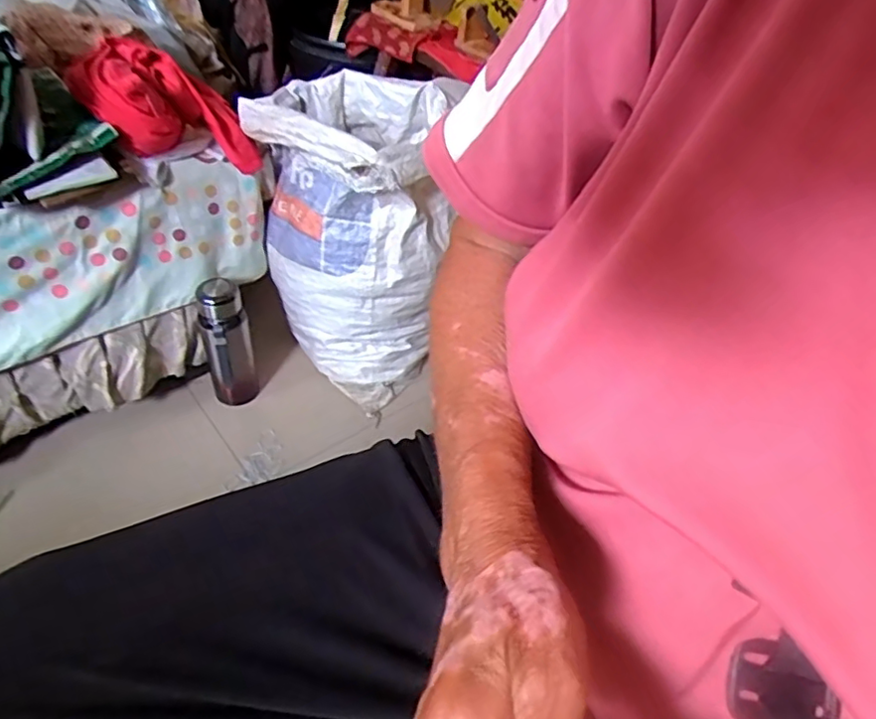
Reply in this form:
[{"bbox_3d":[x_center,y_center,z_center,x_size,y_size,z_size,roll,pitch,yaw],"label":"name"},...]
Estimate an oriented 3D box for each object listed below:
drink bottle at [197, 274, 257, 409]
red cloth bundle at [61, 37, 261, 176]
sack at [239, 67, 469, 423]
[{"bbox_3d":[-0.338,-0.015,0.982,0.075,0.229,0.079,-13,46,-19],"label":"drink bottle"},{"bbox_3d":[-0.359,-0.328,0.810,0.198,0.155,0.119,-32,54,-33],"label":"red cloth bundle"},{"bbox_3d":[-0.121,-0.211,1.051,0.288,0.453,0.294,29,48,23],"label":"sack"}]

